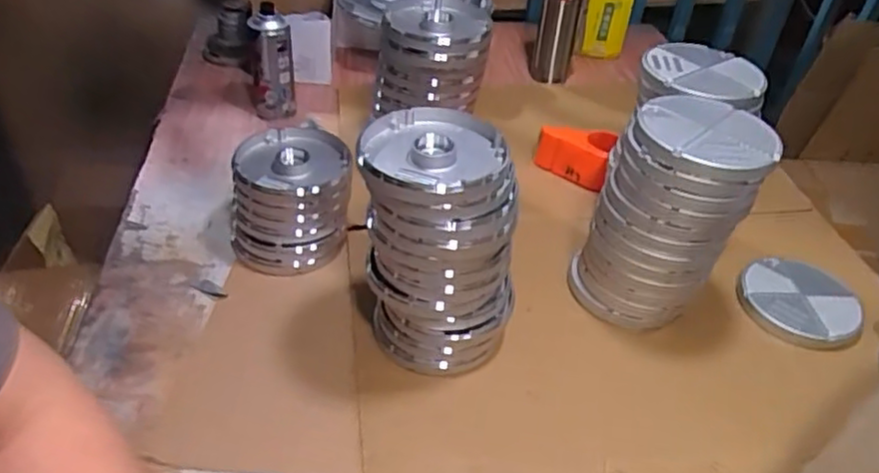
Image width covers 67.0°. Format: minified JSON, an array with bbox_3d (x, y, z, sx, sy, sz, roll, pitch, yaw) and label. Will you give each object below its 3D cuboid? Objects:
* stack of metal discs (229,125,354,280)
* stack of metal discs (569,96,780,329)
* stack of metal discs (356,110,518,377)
[{"bbox_3d":[-0.180,-0.048,0.824,0.135,0.117,0.148,0,40,-6],"label":"stack of metal discs"},{"bbox_3d":[0.244,-0.018,0.725,0.148,0.233,0.133,25,44,22],"label":"stack of metal discs"},{"bbox_3d":[0.000,0.010,0.664,0.151,0.223,0.140,7,40,2],"label":"stack of metal discs"}]

